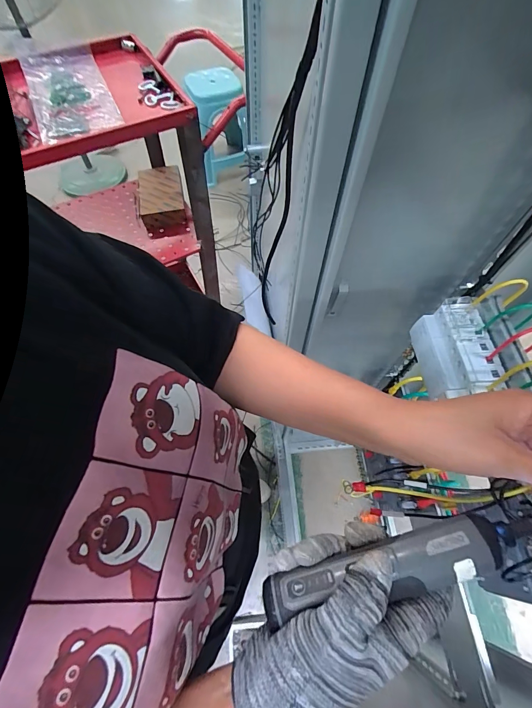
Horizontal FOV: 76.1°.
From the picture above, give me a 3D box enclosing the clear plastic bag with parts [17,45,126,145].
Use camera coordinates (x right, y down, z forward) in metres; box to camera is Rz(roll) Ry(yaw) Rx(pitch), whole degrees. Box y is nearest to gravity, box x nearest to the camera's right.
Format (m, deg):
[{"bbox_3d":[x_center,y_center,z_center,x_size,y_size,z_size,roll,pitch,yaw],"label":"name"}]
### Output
[{"bbox_3d":[-0.437,-0.586,0.753,0.165,0.039,0.349,-23,65,-12],"label":"clear plastic bag with parts"}]

